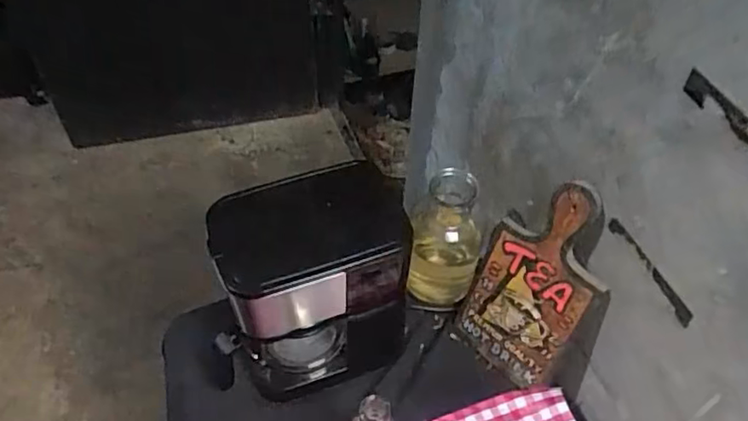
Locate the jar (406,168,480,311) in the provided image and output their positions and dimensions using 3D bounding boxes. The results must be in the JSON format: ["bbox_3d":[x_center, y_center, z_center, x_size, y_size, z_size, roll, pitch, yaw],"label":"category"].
[{"bbox_3d":[0.096,0.044,0.818,0.091,0.196,0.084,0,44,0],"label":"jar"}]

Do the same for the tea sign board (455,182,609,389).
[{"bbox_3d":[0.190,0.089,0.721,0.013,0.279,0.142,-22,54,-40],"label":"tea sign board"}]

